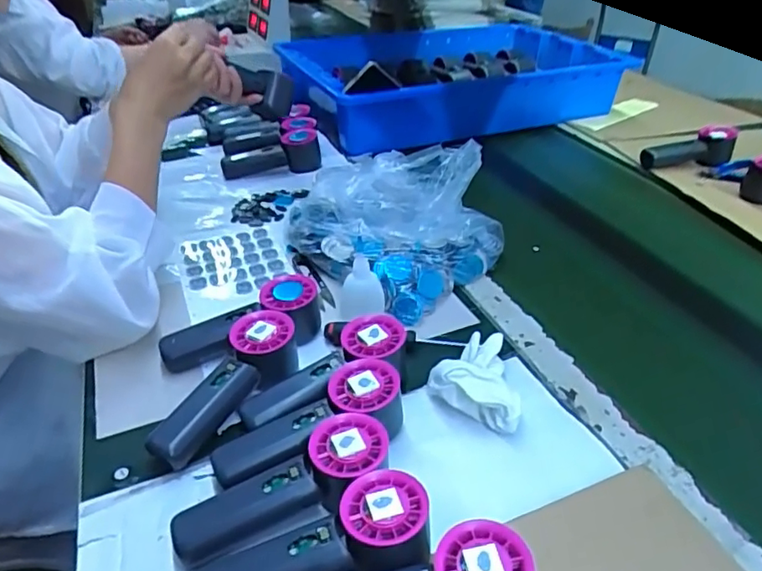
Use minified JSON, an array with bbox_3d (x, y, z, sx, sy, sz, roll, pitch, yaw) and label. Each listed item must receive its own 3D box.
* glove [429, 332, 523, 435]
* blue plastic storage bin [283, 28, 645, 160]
[{"bbox_3d":[0.095,0.075,0.509,0.083,0.048,0.100,16,39,23],"label":"glove"},{"bbox_3d":[0.117,-0.434,1.176,0.591,0.123,0.434,-11,36,-18],"label":"blue plastic storage bin"}]

